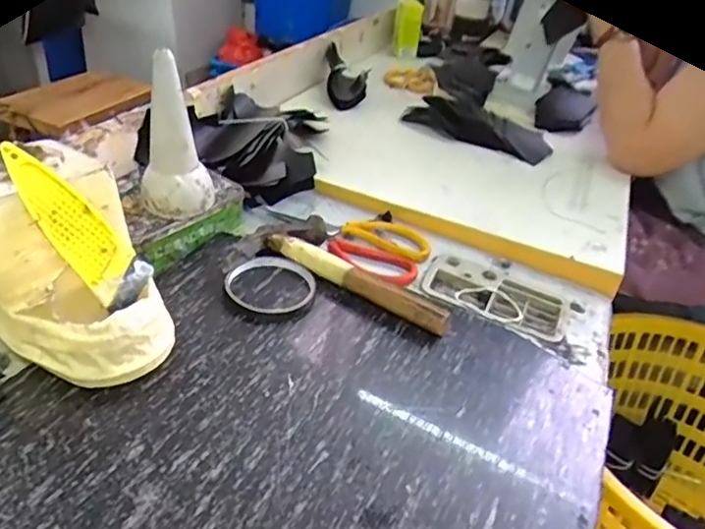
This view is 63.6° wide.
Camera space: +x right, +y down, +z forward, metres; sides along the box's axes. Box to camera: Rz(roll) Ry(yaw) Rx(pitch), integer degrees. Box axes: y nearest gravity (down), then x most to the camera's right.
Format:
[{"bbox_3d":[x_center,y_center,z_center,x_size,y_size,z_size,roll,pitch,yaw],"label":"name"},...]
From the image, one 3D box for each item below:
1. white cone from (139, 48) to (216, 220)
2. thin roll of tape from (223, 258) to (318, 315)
[{"bbox_3d":[-0.169,-0.118,0.540,0.052,0.143,0.056,22,37,20],"label":"white cone"},{"bbox_3d":[-0.077,0.021,0.532,0.075,0.016,0.080,5,35,-3],"label":"thin roll of tape"}]

